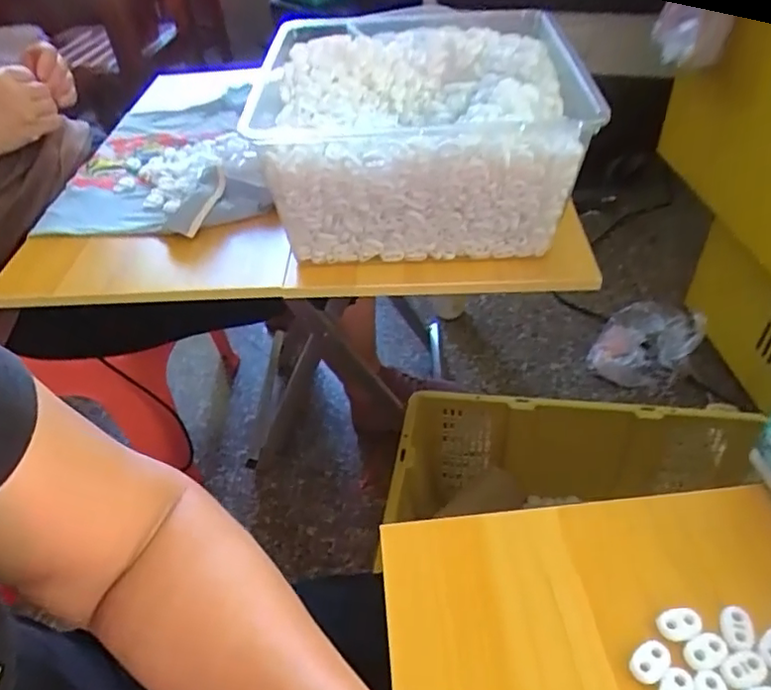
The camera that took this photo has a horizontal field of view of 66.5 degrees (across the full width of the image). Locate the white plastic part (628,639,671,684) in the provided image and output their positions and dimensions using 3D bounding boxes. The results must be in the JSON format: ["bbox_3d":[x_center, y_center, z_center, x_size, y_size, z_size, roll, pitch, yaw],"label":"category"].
[{"bbox_3d":[0.135,0.160,0.298,0.023,0.004,0.015,-36,50,-27],"label":"white plastic part"}]

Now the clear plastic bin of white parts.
[{"bbox_3d":[0.031,-0.232,0.652,0.309,0.162,0.364,-5,43,3],"label":"clear plastic bin of white parts"}]

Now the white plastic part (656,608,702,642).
[{"bbox_3d":[0.155,0.146,0.309,0.023,0.004,0.015,-12,43,-4],"label":"white plastic part"}]

